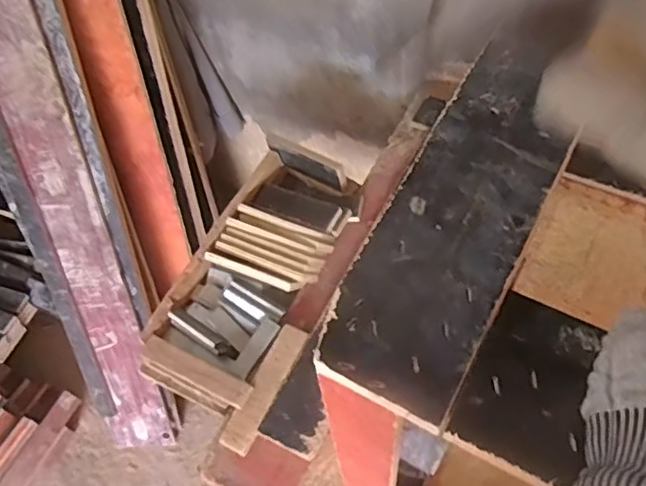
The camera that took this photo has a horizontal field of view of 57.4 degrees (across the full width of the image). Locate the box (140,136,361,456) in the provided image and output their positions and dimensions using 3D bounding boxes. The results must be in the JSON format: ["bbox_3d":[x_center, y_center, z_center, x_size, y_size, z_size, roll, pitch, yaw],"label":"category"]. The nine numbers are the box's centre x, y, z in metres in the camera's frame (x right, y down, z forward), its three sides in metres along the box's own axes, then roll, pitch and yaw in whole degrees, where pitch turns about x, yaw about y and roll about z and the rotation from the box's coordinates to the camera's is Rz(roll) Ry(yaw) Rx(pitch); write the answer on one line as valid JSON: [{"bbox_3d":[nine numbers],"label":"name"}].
[{"bbox_3d":[-0.105,0.051,0.954,0.236,0.078,0.502,17,59,17],"label":"box"}]

